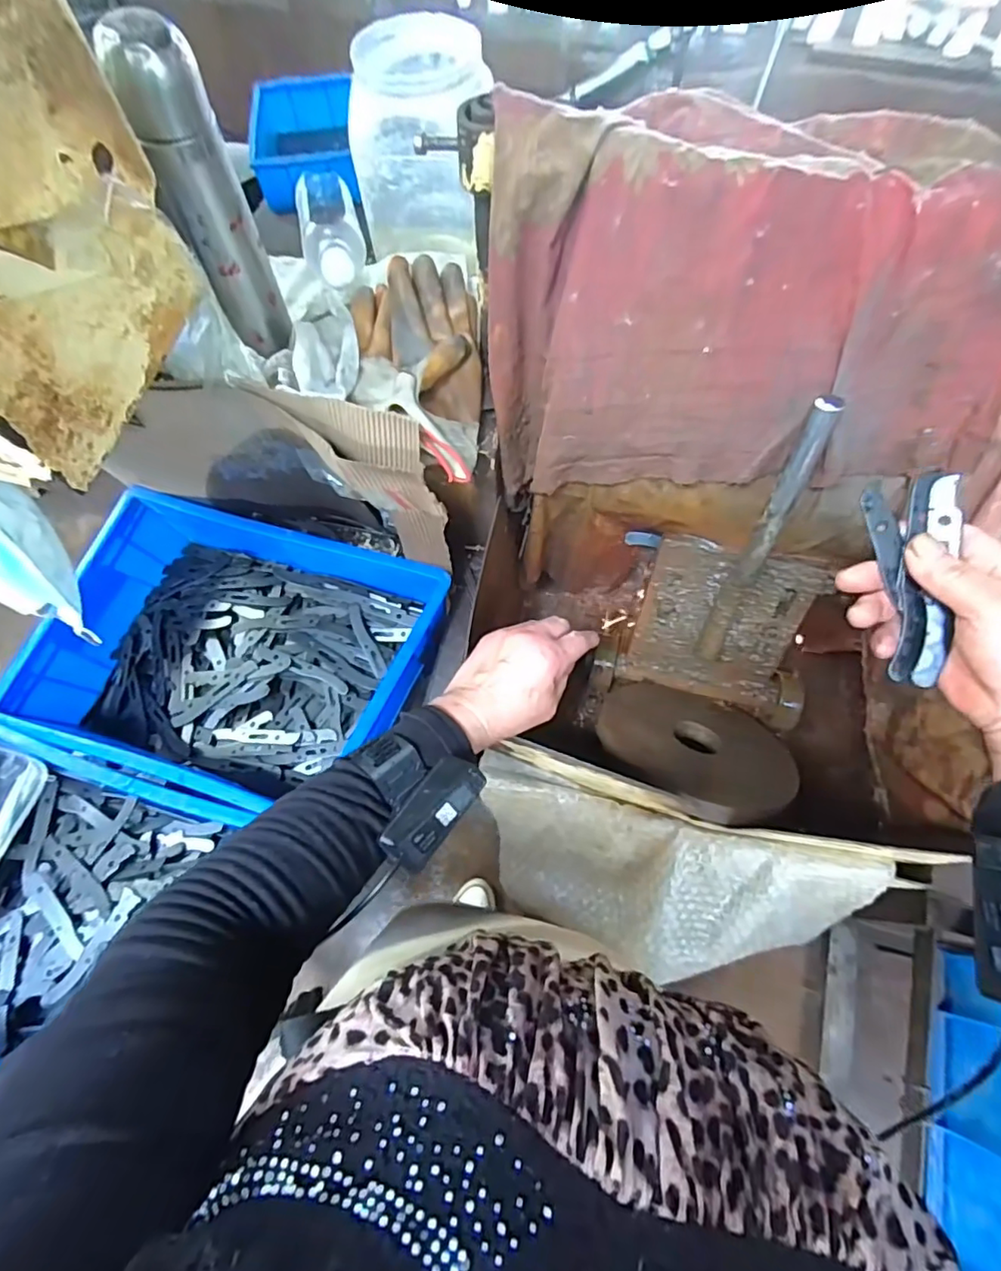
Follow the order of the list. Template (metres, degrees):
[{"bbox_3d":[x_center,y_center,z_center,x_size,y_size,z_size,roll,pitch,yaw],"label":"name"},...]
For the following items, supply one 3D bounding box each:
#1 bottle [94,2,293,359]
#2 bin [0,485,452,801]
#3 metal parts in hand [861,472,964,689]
[{"bbox_3d":[-0.238,-0.346,0.467,0.055,0.216,0.056,4,68,3],"label":"bottle"},{"bbox_3d":[-0.297,0.018,0.664,0.419,0.120,0.283,15,69,7],"label":"bin"},{"bbox_3d":[0.246,-0.033,0.341,0.043,0.018,0.123,-2,93,0],"label":"metal parts in hand"}]

